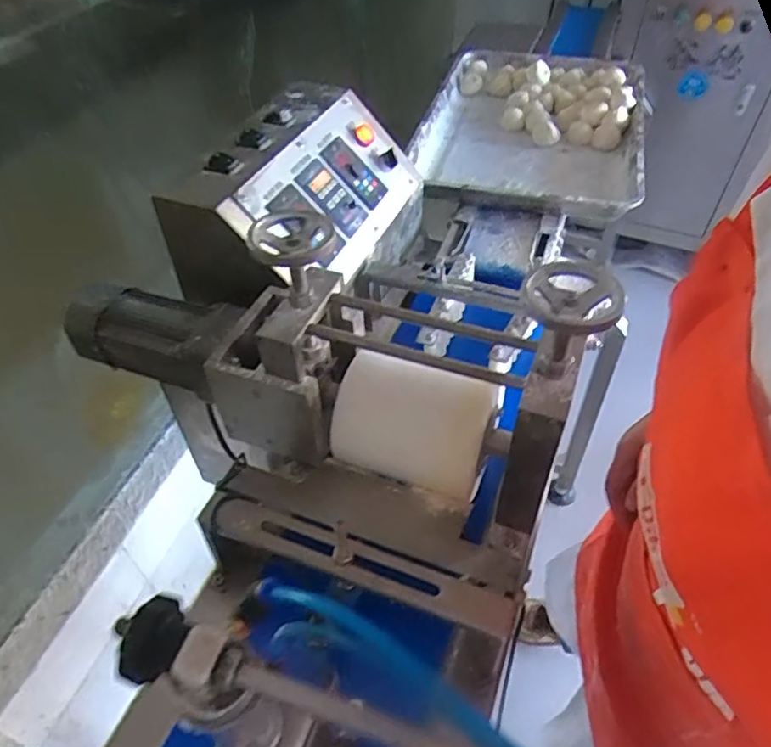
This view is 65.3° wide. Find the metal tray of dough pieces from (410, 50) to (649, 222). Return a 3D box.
[{"bbox_3d":[0.274,-0.466,1.115,0.377,0.079,0.566,13,48,11],"label":"metal tray of dough pieces"}]

